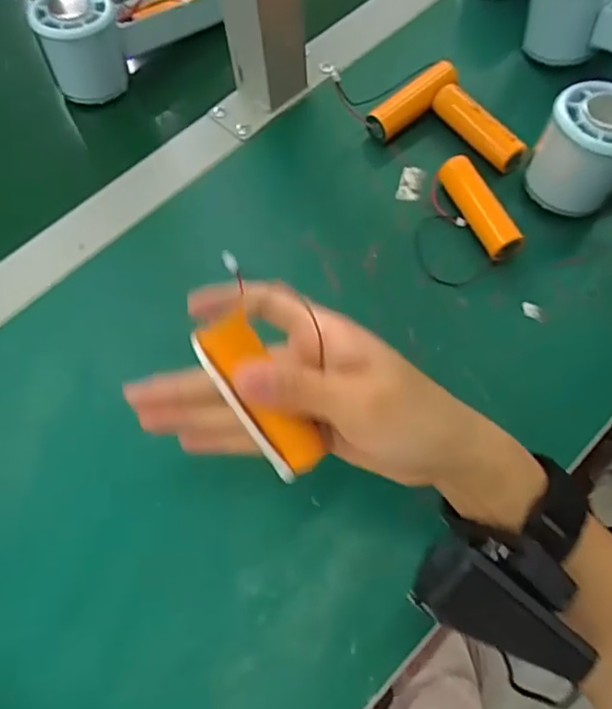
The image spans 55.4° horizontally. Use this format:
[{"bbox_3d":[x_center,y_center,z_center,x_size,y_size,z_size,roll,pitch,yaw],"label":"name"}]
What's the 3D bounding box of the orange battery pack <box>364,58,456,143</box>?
[{"bbox_3d":[0.076,-0.177,0.411,0.070,0.024,0.020,-37,69,-13],"label":"orange battery pack"}]

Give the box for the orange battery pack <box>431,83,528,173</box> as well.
[{"bbox_3d":[0.116,-0.153,0.395,0.019,0.022,0.073,-34,69,-12],"label":"orange battery pack"}]

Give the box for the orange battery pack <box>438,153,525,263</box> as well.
[{"bbox_3d":[0.109,-0.094,0.370,0.019,0.019,0.074,-21,67,-7],"label":"orange battery pack"}]

